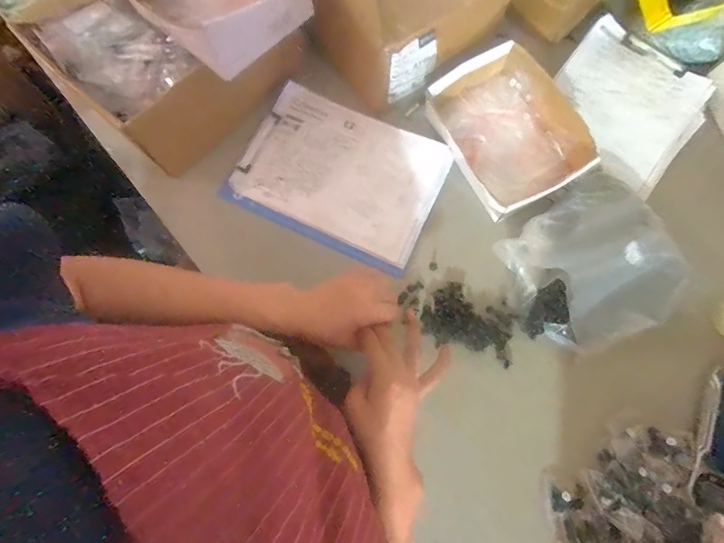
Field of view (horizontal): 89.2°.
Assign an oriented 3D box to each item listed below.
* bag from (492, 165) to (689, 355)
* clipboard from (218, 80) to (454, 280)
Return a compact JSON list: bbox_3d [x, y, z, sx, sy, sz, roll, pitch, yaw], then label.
[{"bbox_3d":[0.316,-0.011,0.508,0.238,0.057,0.197,-38,79,-8],"label":"bag"},{"bbox_3d":[-0.033,-0.150,0.571,0.300,0.013,0.219,24,78,6],"label":"clipboard"}]

